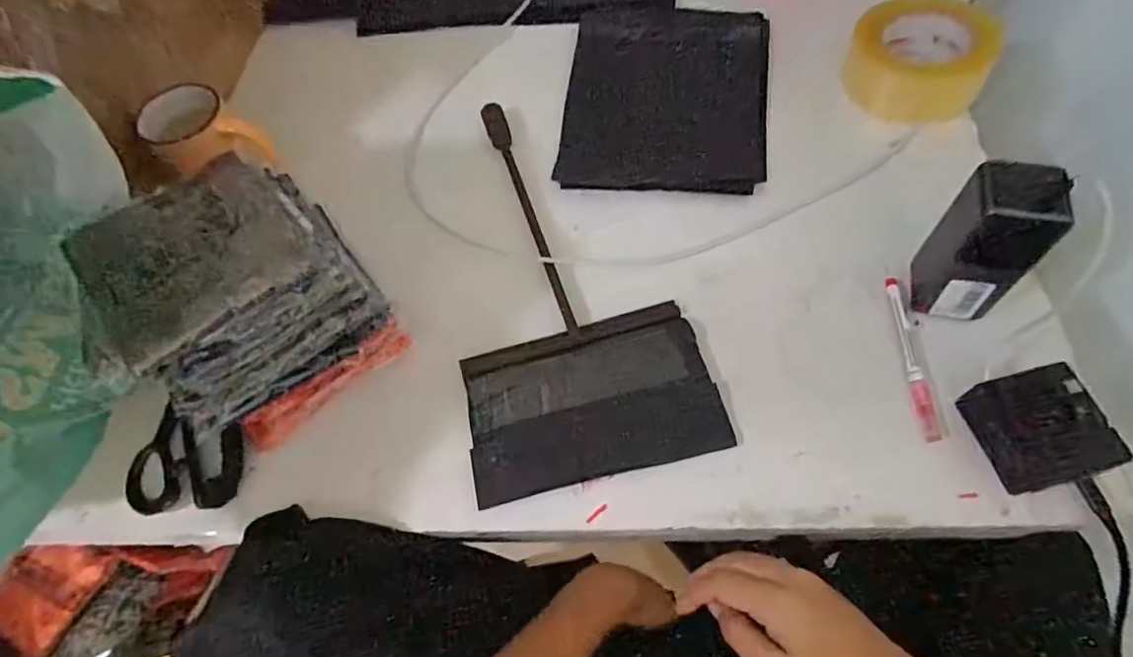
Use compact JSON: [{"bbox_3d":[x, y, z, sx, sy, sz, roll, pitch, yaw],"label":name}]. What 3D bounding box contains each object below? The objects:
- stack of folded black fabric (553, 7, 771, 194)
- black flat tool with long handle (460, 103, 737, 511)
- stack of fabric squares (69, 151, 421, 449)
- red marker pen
[{"bbox_3d":[0.105,-0.252,0.641,0.206,0.019,0.247,4,62,5],"label":"stack of folded black fabric"},{"bbox_3d":[-0.010,-0.053,0.548,0.191,0.011,0.379,-13,62,-4],"label":"black flat tool with long handle"},{"bbox_3d":[-0.228,-0.017,0.456,0.154,0.166,0.124,-34,65,-15],"label":"stack of fabric squares"},{"bbox_3d":[0.270,0.019,0.481,0.014,0.010,0.139,0,62,3],"label":"red marker pen"}]

